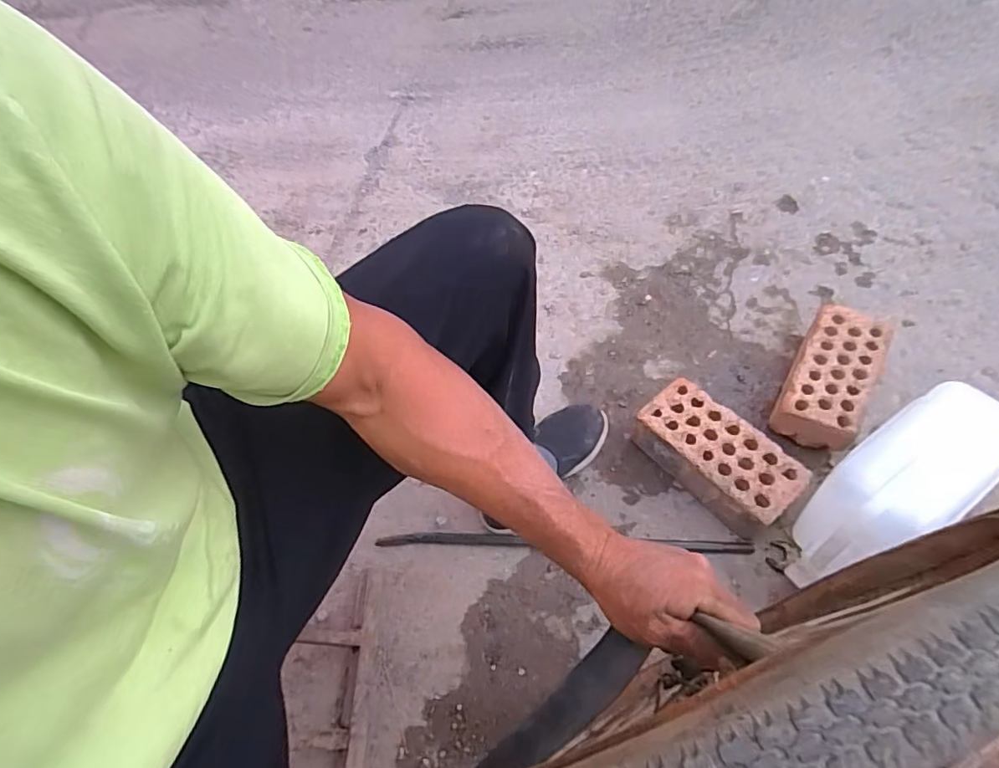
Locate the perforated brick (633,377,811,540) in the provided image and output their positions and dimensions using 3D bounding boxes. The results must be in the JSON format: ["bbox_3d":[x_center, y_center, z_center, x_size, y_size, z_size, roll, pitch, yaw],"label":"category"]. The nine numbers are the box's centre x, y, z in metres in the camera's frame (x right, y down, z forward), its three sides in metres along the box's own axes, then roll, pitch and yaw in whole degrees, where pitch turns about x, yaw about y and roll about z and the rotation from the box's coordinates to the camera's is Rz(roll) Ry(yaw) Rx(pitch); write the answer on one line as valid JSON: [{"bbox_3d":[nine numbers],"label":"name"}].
[{"bbox_3d":[0.327,0.108,0.817,0.123,0.076,0.236,-35,59,-16],"label":"perforated brick"}]

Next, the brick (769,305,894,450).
[{"bbox_3d":[0.535,-0.014,0.868,0.115,0.083,0.245,27,63,22],"label":"brick"}]

